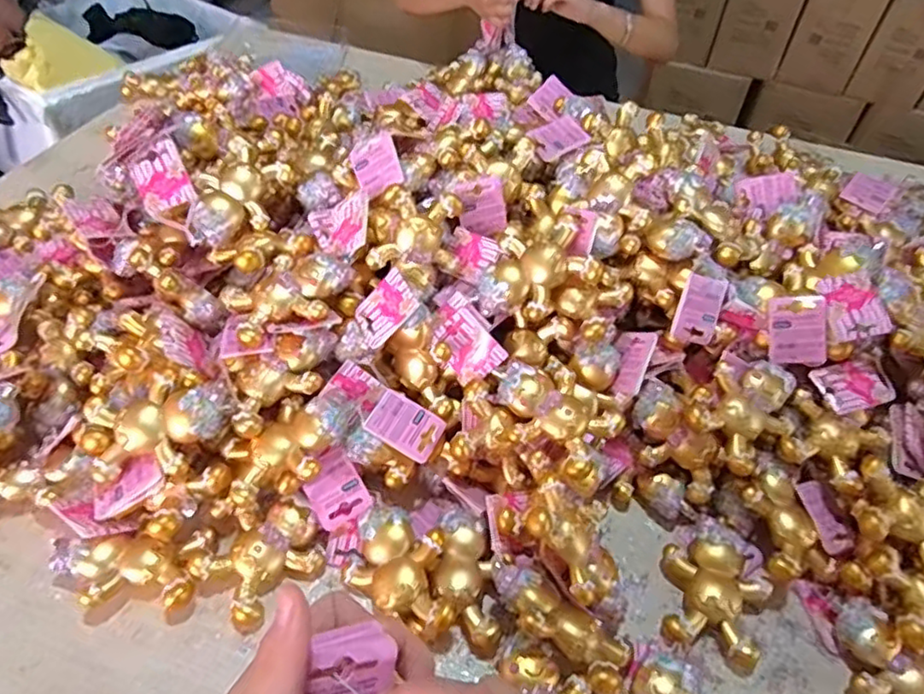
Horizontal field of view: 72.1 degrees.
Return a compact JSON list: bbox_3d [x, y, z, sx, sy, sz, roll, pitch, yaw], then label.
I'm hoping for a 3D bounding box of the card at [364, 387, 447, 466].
[{"bbox_3d":[-0.047,0.066,0.538,0.060,0.005,0.046,30,58,2],"label":"card"}]

